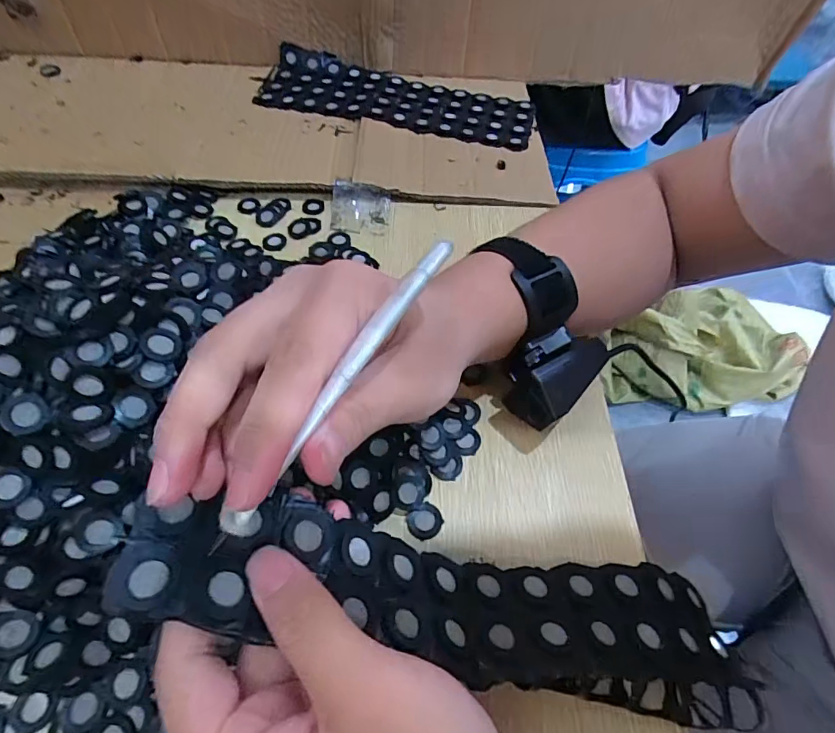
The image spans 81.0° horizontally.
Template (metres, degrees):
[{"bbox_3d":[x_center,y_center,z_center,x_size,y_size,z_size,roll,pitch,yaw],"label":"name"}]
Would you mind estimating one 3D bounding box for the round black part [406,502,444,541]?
[{"bbox_3d":[0.004,0.082,0.260,0.018,0.004,0.017,2,54,-2],"label":"round black part"}]

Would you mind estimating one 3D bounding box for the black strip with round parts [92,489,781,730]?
[{"bbox_3d":[0.025,0.101,0.206,0.268,0.031,0.058,20,52,-18],"label":"black strip with round parts"}]

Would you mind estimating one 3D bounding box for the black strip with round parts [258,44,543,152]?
[{"bbox_3d":[-0.023,-0.280,0.507,0.285,0.013,0.093,14,55,9],"label":"black strip with round parts"}]

